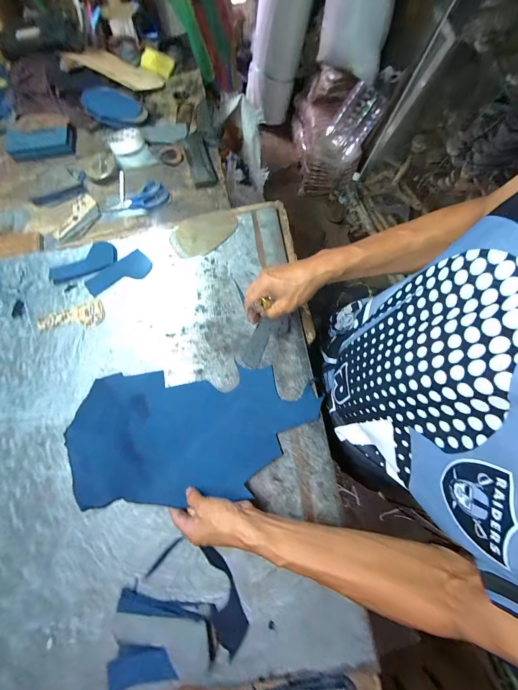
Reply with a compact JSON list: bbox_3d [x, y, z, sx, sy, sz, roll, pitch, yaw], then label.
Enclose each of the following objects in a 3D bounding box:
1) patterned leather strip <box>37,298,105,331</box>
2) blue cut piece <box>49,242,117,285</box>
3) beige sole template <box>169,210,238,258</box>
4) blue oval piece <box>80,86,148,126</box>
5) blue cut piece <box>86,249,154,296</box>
[{"bbox_3d":[-0.367,-0.049,0.529,0.127,0.004,0.053,-19,73,-4],"label":"patterned leather strip"},{"bbox_3d":[-0.359,-0.168,0.551,0.137,0.008,0.058,-22,73,-5],"label":"blue cut piece"},{"bbox_3d":[-0.114,-0.237,0.567,0.141,0.012,0.086,-35,75,-9],"label":"beige sole template"},{"bbox_3d":[-0.374,-0.634,0.710,0.155,0.027,0.098,3,86,-7],"label":"blue oval piece"},{"bbox_3d":[-0.284,-0.142,0.550,0.130,0.006,0.062,-37,75,-9],"label":"blue cut piece"}]

